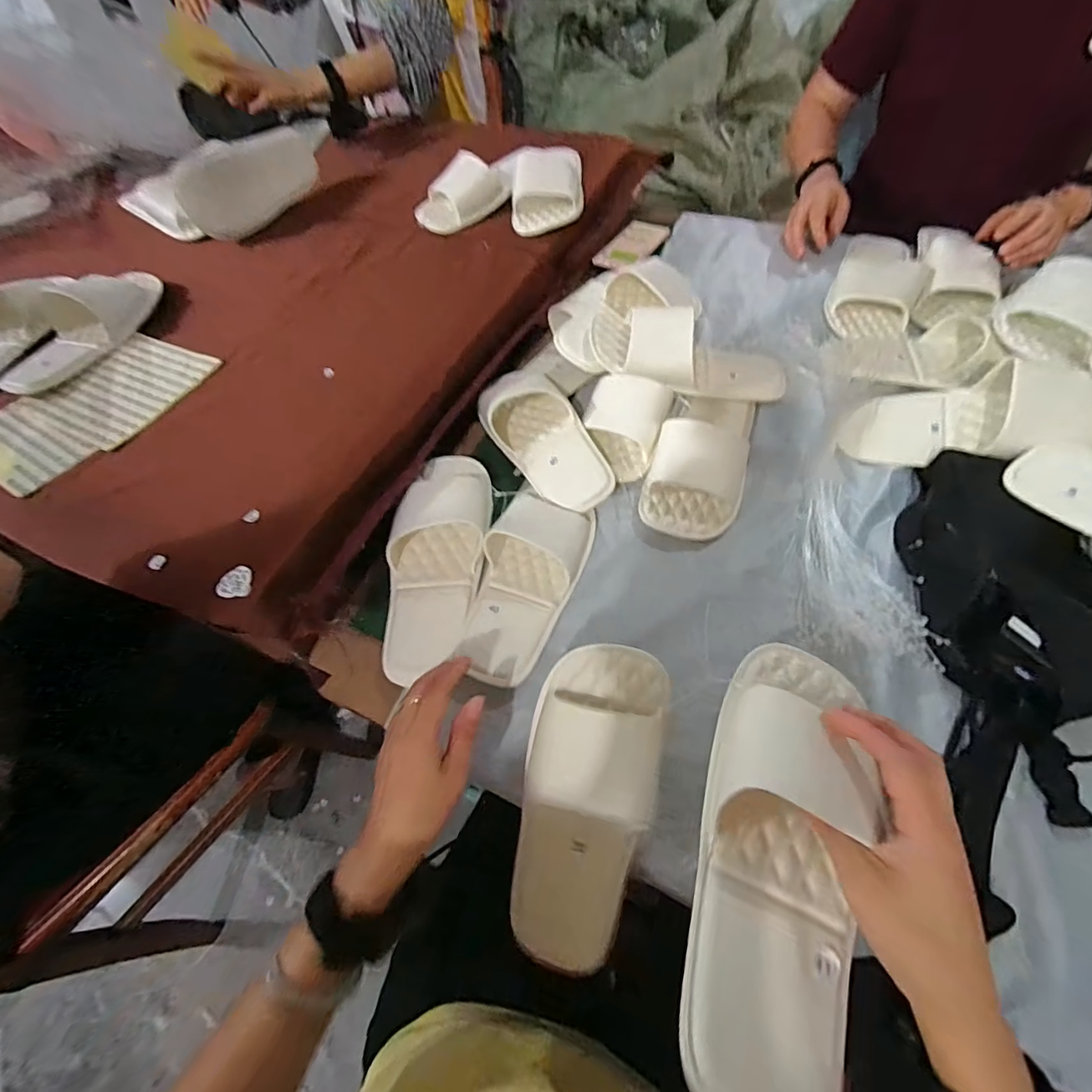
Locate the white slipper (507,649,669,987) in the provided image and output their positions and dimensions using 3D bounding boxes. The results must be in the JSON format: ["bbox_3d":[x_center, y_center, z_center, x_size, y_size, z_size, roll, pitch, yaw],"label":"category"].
[{"bbox_3d":[0.027,0.197,0.386,0.098,0.047,0.237,12,89,12],"label":"white slipper"}]

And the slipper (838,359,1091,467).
[{"bbox_3d":[0.468,-0.141,0.533,0.268,0.075,0.102,6,68,25],"label":"slipper"}]

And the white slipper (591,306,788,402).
[{"bbox_3d":[0.184,-0.246,0.627,0.250,0.065,0.118,15,58,-6],"label":"white slipper"}]

